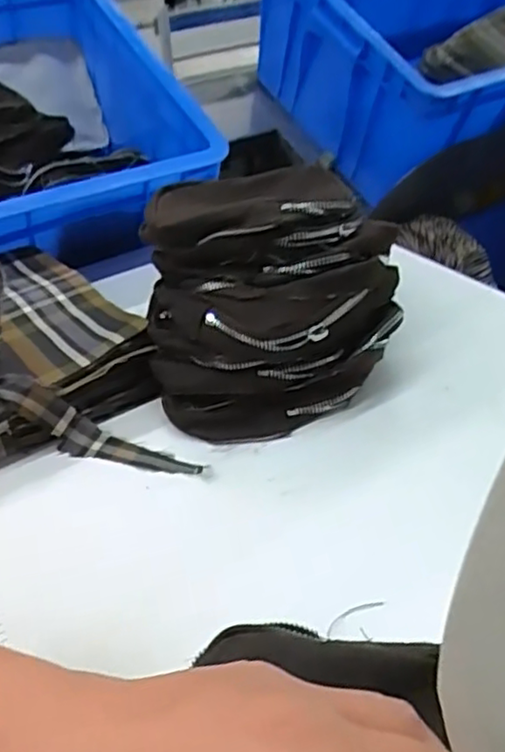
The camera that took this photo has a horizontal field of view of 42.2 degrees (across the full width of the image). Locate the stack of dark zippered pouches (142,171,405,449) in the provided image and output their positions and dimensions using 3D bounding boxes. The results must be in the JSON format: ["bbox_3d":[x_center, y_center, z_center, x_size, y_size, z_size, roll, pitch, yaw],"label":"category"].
[{"bbox_3d":[0.013,-0.046,0.424,0.163,0.123,0.112,-11,36,-6],"label":"stack of dark zippered pouches"}]

